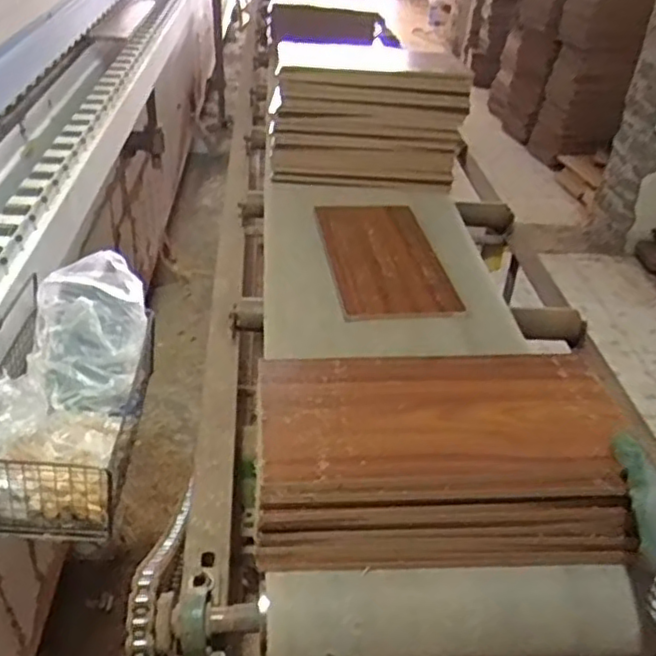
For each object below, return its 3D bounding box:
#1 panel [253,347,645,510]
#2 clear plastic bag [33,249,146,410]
[{"bbox_3d":[0.121,0.095,0.726,0.383,0.023,0.214,-1,36,-6],"label":"panel"},{"bbox_3d":[-0.258,-0.001,0.730,0.119,0.073,0.199,-5,55,-9],"label":"clear plastic bag"}]

